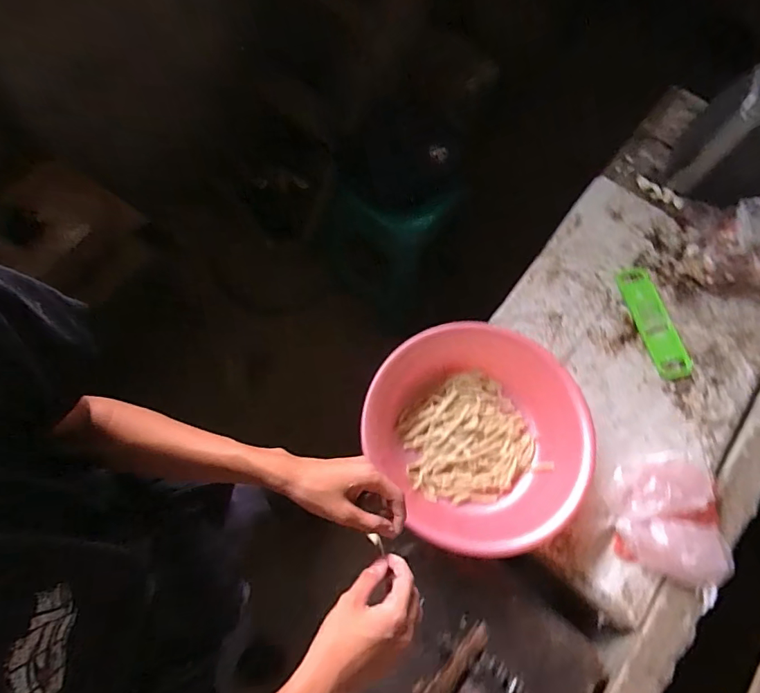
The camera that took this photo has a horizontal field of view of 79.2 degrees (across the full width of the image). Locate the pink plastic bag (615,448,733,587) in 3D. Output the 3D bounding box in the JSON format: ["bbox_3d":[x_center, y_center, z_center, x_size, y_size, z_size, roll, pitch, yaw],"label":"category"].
[{"bbox_3d":[0.549,0.323,0.871,0.192,0.071,0.218,9,66,5],"label":"pink plastic bag"}]

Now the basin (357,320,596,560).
[{"bbox_3d":[0.187,0.168,0.901,0.392,0.144,0.394,0,65,1],"label":"basin"}]

